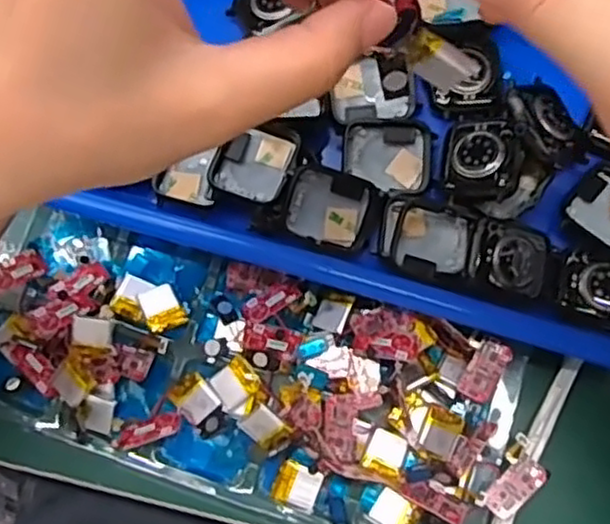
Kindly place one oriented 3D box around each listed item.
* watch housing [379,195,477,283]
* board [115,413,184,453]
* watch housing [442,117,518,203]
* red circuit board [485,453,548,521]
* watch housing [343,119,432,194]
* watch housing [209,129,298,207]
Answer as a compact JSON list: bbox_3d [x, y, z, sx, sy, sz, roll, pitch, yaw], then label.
[{"bbox_3d":[0.056,-0.011,0.327,0.042,0.017,0.032,18,76,6],"label":"watch housing"},{"bbox_3d":[-0.072,0.078,0.329,0.030,0.010,0.011,-18,75,-3],"label":"board"},{"bbox_3d":[0.082,-0.049,0.332,0.034,0.010,0.040,6,77,32],"label":"watch housing"},{"bbox_3d":[0.094,0.101,0.316,0.029,0.004,0.014,-44,78,-9],"label":"red circuit board"},{"bbox_3d":[0.040,-0.051,0.343,0.041,0.011,0.033,4,75,3],"label":"watch housing"},{"bbox_3d":[-0.023,-0.046,0.334,0.035,0.012,0.037,22,77,7],"label":"watch housing"}]

